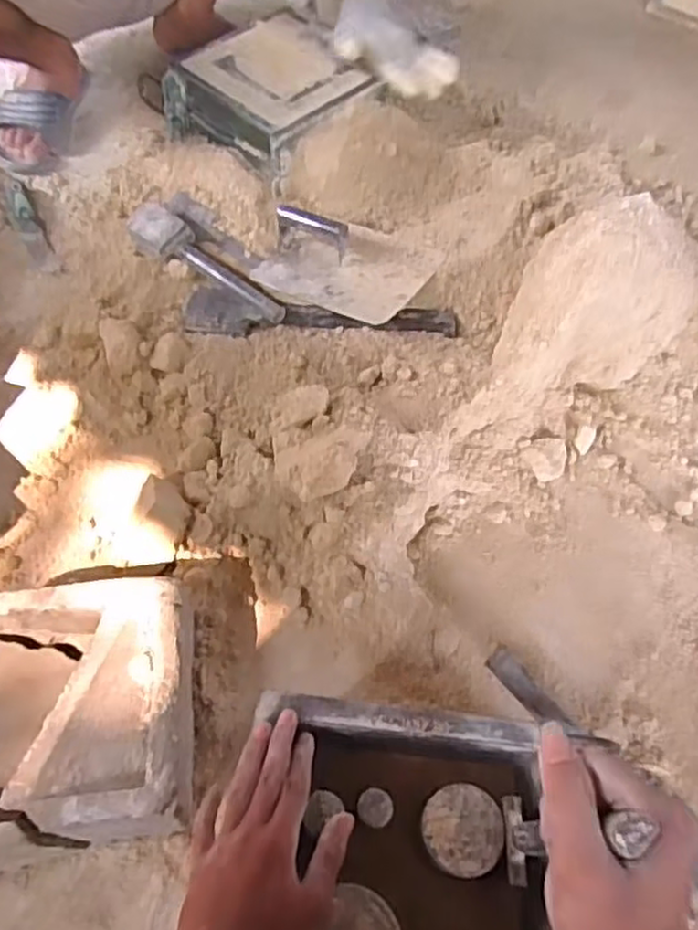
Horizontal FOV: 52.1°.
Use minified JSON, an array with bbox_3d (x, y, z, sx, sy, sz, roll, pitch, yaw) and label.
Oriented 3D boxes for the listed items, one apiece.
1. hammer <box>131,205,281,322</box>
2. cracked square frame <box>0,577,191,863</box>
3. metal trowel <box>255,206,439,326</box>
[{"bbox_3d":[-0.185,-0.260,0.934,0.270,0.048,0.058,34,64,16],"label":"hammer"},{"bbox_3d":[-0.240,0.211,0.607,0.213,0.100,0.209,-5,60,-9],"label":"cracked square frame"},{"bbox_3d":[0.000,-0.263,0.899,0.207,0.065,0.160,32,63,15],"label":"metal trowel"}]

